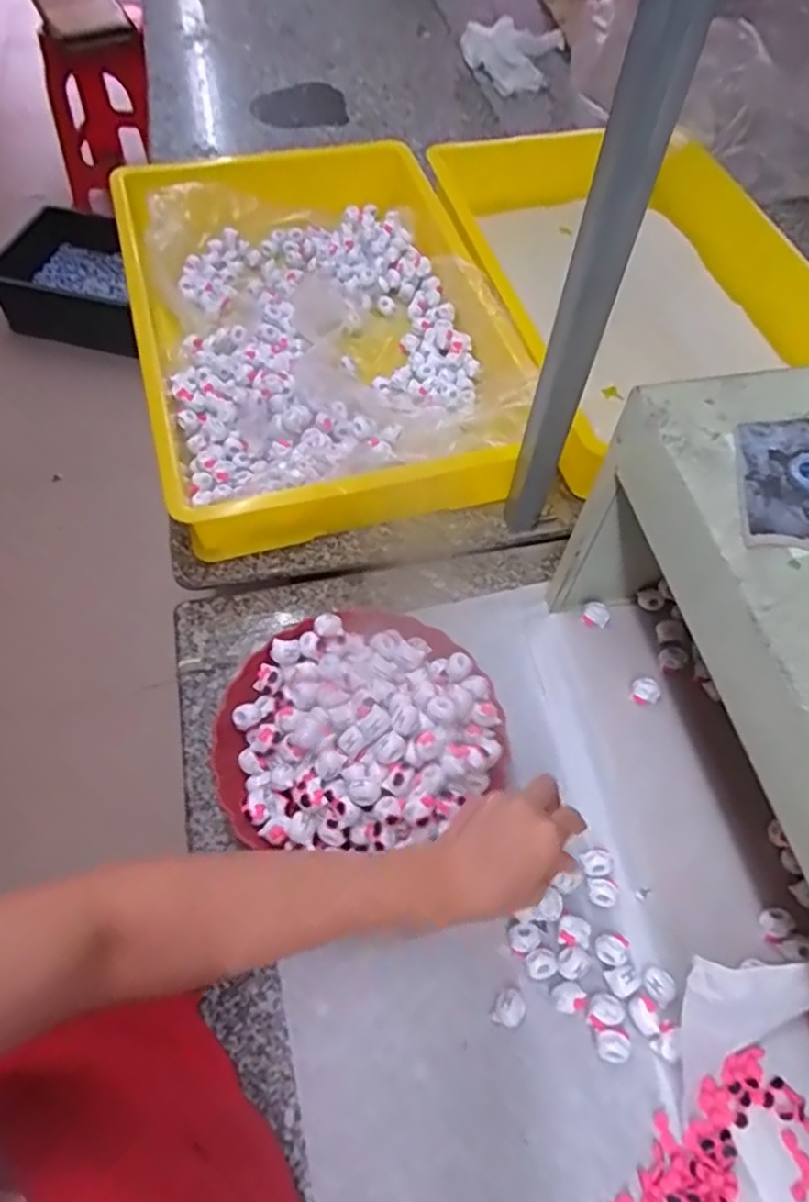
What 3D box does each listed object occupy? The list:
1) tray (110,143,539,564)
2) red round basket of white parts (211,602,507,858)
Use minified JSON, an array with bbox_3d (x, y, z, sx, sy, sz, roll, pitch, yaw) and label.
[{"bbox_3d":[-0.109,-0.348,0.841,0.408,0.083,0.605,-13,60,-10],"label":"tray"},{"bbox_3d":[-0.045,0.111,0.591,0.232,0.066,0.215,1,59,-2],"label":"red round basket of white parts"}]

